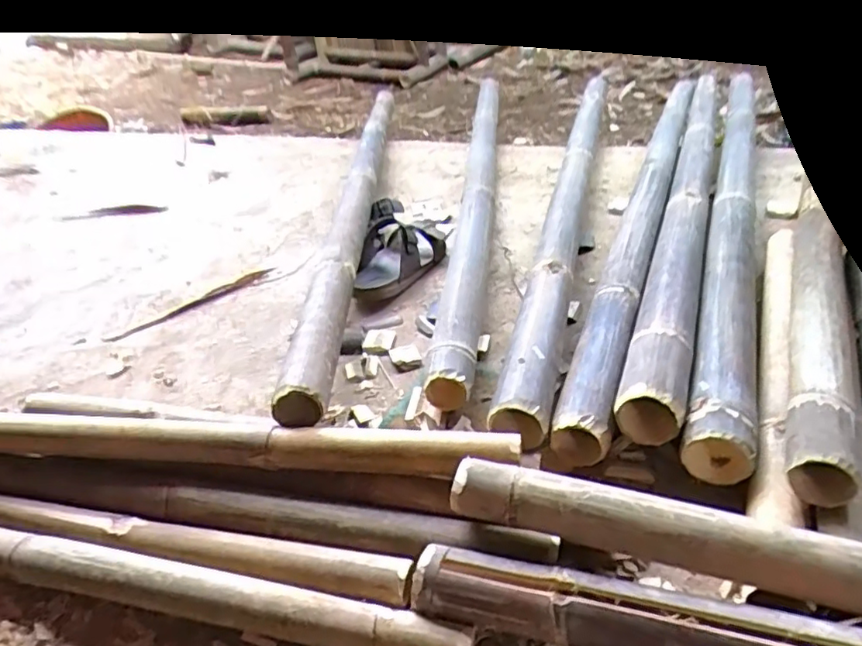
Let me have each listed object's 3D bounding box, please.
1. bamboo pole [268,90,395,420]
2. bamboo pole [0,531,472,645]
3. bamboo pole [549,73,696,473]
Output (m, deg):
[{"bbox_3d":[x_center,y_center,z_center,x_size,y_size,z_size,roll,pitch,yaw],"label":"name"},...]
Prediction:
[{"bbox_3d":[-0.140,-0.284,1.207,0.055,0.063,1.361,-4,36,4],"label":"bamboo pole"},{"bbox_3d":[-0.276,0.253,0.581,0.637,0.056,0.039,4,37,14],"label":"bamboo pole"},{"bbox_3d":[0.405,-0.246,1.115,0.060,0.057,1.316,9,39,22],"label":"bamboo pole"}]

